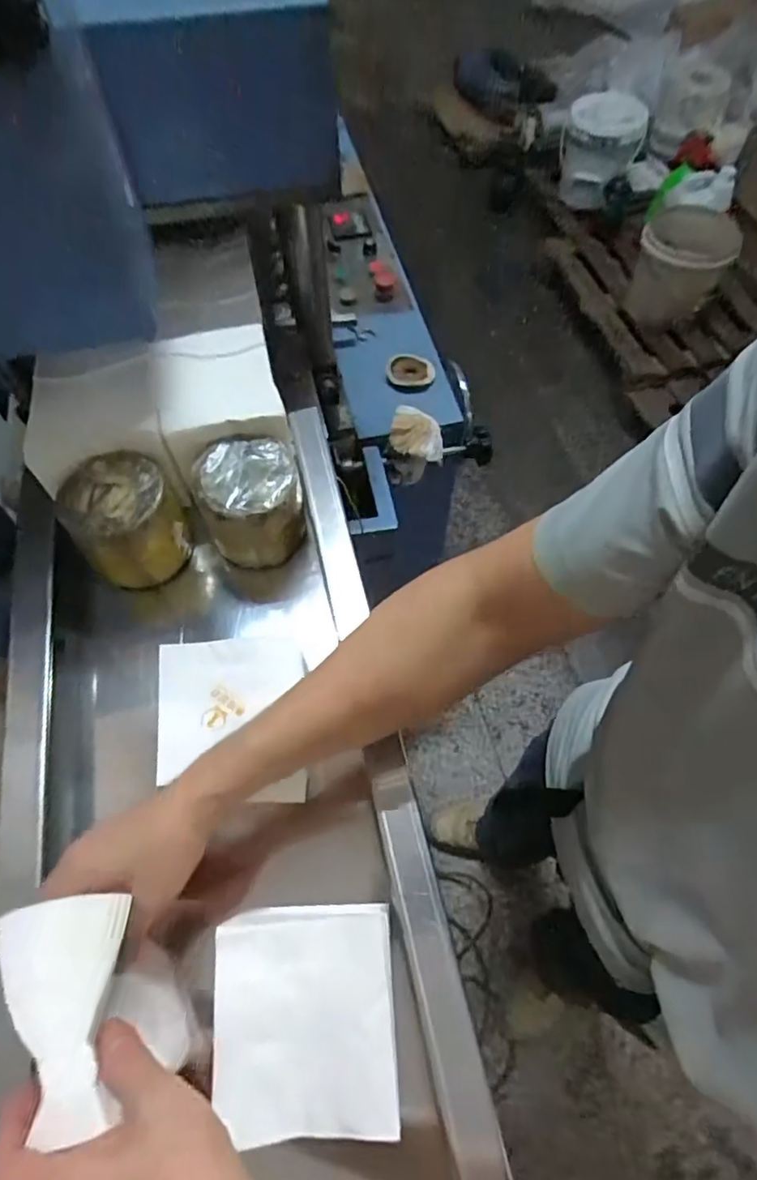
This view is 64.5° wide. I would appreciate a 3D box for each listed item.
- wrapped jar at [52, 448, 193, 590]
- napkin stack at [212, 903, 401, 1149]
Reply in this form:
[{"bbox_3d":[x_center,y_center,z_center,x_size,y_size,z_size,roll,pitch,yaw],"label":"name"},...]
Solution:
[{"bbox_3d":[-0.232,-0.067,0.558,0.091,0.099,0.099,-1,62,1],"label":"wrapped jar"},{"bbox_3d":[-0.045,0.274,0.392,0.110,0.054,0.119,-3,62,0],"label":"napkin stack"}]

